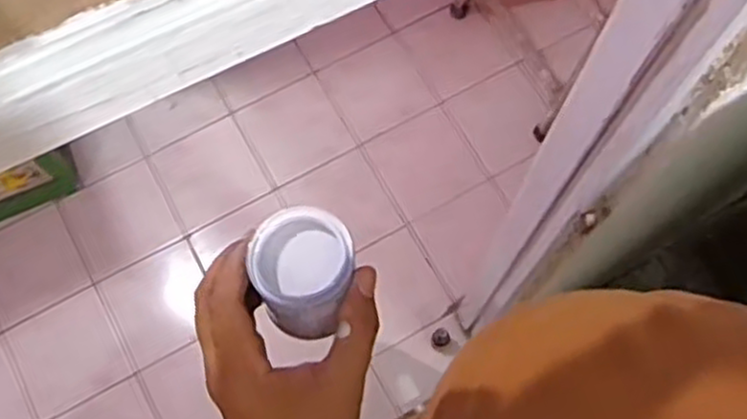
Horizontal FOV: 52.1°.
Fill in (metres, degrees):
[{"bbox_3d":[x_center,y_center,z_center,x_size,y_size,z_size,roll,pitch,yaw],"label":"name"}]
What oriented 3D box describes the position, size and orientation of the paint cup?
[{"bbox_3d":[-0.037,0.036,0.429,0.053,0.053,0.060,-7,72,-3],"label":"paint cup"}]

